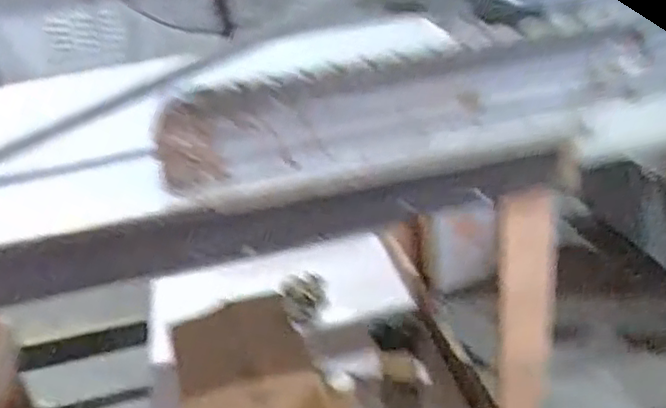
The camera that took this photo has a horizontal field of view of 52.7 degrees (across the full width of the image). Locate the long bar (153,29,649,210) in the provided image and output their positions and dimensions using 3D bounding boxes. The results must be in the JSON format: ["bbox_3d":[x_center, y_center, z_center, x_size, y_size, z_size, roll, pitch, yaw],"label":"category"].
[{"bbox_3d":[0.101,-0.118,0.870,0.607,0.166,0.111,-12,29,-7],"label":"long bar"}]

